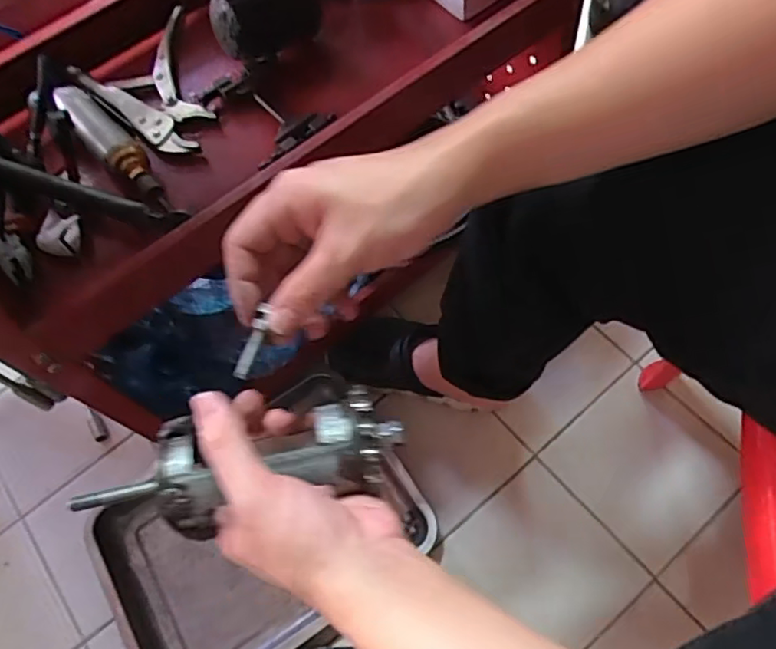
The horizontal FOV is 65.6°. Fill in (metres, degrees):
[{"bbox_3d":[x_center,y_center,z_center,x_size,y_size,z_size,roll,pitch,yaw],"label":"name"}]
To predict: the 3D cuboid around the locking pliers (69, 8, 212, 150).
[{"bbox_3d":[-0.235,-0.253,0.633,0.132,0.026,0.169,-38,65,-14],"label":"locking pliers"}]

